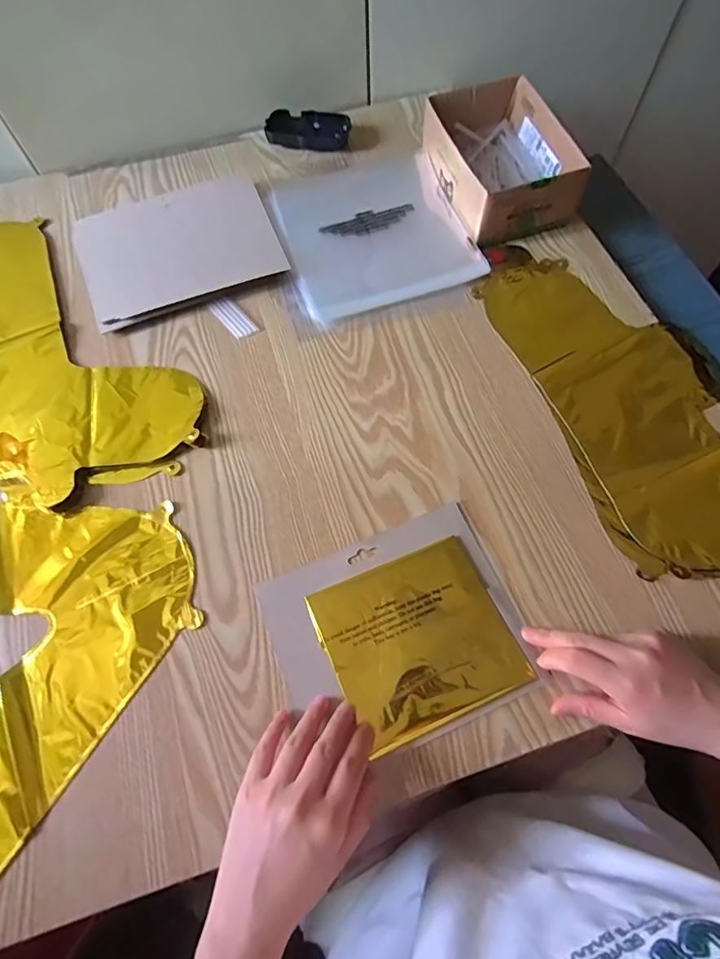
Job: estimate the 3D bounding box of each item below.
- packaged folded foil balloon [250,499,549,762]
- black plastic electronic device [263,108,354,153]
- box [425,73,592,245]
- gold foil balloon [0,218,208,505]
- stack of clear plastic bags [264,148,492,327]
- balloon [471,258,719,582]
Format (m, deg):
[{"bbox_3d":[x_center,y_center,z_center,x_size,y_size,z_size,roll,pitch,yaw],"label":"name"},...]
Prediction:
[{"bbox_3d":[0.031,0.123,0.409,0.194,0.007,0.161,-22,67,-7],"label":"packaged folded foil balloon"},{"bbox_3d":[-0.068,-0.459,0.655,0.108,0.030,0.049,0,66,2],"label":"black plastic electronic device"},{"bbox_3d":[0.166,-0.380,0.594,0.133,0.070,0.196,-16,67,-5],"label":"box"},{"bbox_3d":[-0.359,-0.128,0.524,0.220,0.011,0.416,-41,71,-14],"label":"gold foil balloon"},{"bbox_3d":[0.008,-0.302,0.587,0.204,0.012,0.238,-18,67,-6],"label":"stack of clear plastic bags"},{"bbox_3d":[0.273,-0.078,0.476,0.185,0.014,0.383,-17,67,-5],"label":"balloon"}]

